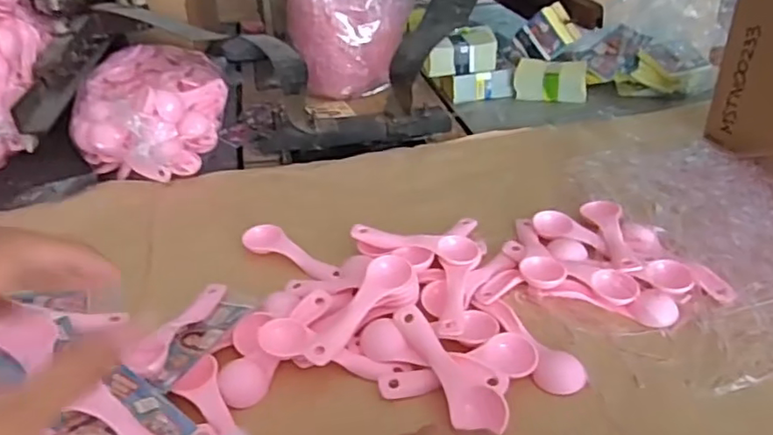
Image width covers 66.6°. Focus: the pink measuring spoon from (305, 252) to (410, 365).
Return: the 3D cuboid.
[{"bbox_3d":[-0.022,0.068,0.449,0.032,0.017,0.109,22,56,34],"label":"pink measuring spoon"}]

